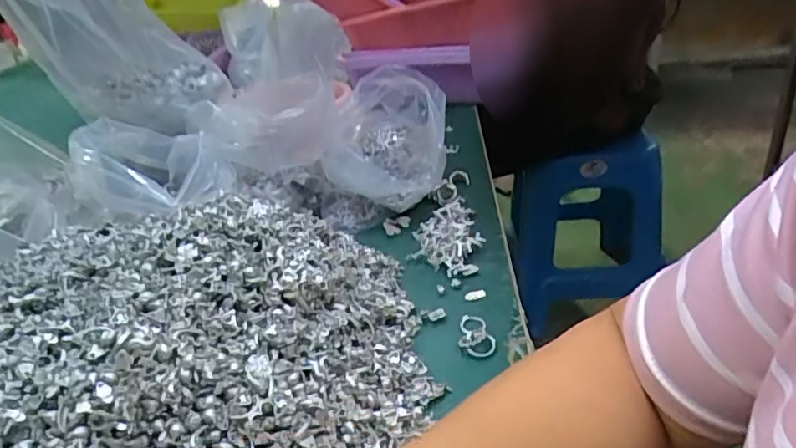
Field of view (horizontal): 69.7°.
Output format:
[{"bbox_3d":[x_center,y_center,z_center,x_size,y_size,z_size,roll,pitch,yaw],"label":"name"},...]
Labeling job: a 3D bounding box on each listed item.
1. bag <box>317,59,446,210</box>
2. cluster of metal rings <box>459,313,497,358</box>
[{"bbox_3d":[-0.011,-0.084,0.609,0.125,0.126,0.101,-5,30,4],"label":"bag"},{"bbox_3d":[0.058,0.081,0.430,0.026,0.007,0.046,-6,30,3],"label":"cluster of metal rings"}]

